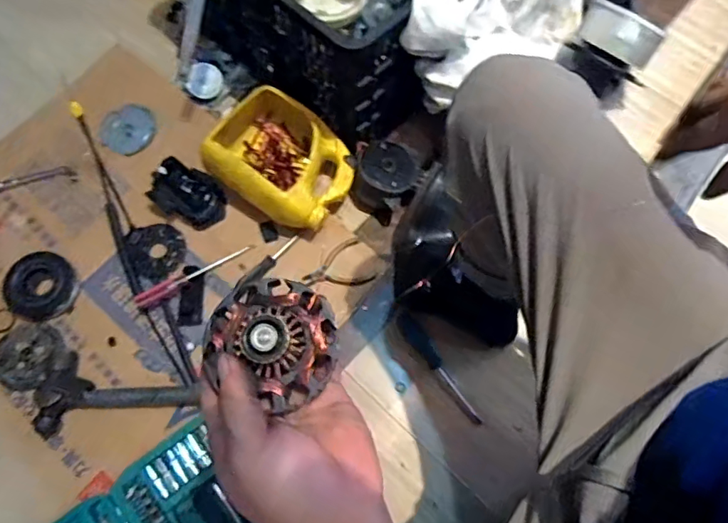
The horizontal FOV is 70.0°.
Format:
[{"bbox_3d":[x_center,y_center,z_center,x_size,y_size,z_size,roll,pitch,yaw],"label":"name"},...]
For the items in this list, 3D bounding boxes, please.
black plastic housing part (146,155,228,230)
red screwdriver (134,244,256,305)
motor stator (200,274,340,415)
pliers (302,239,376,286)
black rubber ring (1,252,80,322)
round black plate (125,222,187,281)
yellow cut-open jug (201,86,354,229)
[{"bbox_3d":[-0.292,-0.111,0.863,0.121,0.060,0.078,26,72,9],"label":"black plastic housing part"},{"bbox_3d":[-0.274,0.015,0.839,0.197,0.023,0.027,-32,73,-11],"label":"red screwdriver"},{"bbox_3d":[-0.054,0.042,0.304,0.076,0.035,0.069,29,72,10],"label":"motor stator"},{"bbox_3d":[-0.045,0.015,0.852,0.108,0.020,0.076,-24,72,-9],"label":"pliers"},{"bbox_3d":[-0.517,0.041,0.829,0.105,0.021,0.103,0,70,0],"label":"black rubber ring"},{"bbox_3d":[-0.343,-0.022,0.860,0.086,0.010,0.099,-28,72,-10],"label":"round black plate"},{"bbox_3d":[-0.135,-0.168,0.869,0.233,0.128,0.186,29,72,10],"label":"yellow cut-open jug"}]

